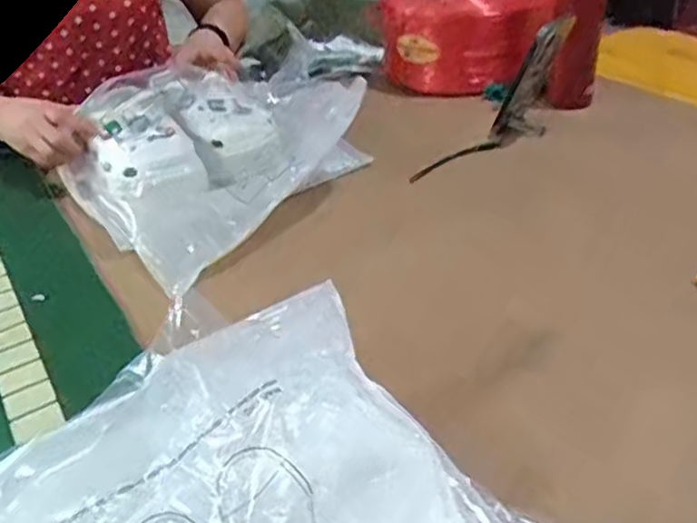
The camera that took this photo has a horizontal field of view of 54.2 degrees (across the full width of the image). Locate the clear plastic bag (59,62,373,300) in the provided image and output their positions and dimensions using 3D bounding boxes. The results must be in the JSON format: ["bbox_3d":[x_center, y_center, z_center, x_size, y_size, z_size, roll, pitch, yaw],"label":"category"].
[{"bbox_3d":[-0.164,-0.141,0.815,0.296,0.121,0.308,-28,41,-30],"label":"clear plastic bag"}]

